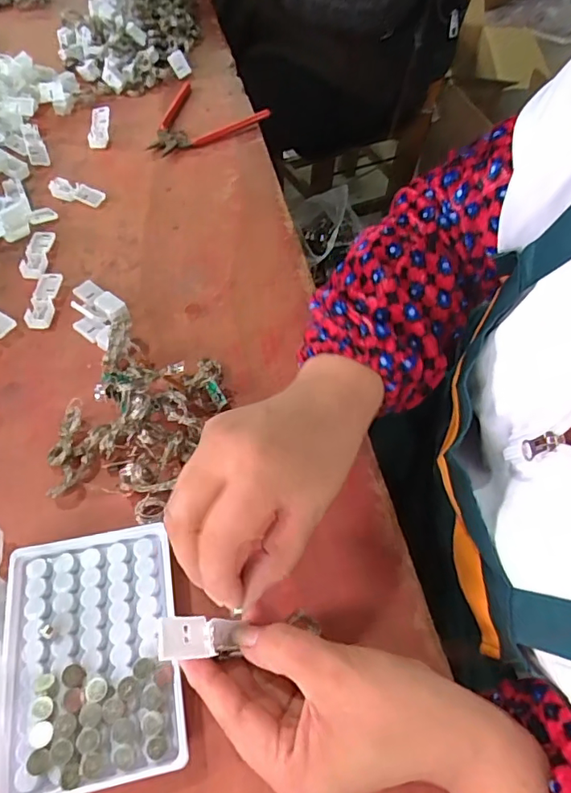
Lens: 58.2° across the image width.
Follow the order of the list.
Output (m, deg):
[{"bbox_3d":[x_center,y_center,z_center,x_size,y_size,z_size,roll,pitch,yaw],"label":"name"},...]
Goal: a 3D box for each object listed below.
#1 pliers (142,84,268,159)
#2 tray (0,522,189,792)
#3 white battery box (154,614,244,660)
[{"bbox_3d":[-0.104,-0.320,0.595,0.128,0.015,0.129,1,57,-2],"label":"pliers"},{"bbox_3d":[-0.110,0.145,0.295,0.092,0.025,0.129,-9,58,-9],"label":"tray"},{"bbox_3d":[-0.043,0.122,0.260,0.047,0.010,0.019,22,44,-43],"label":"white battery box"}]

